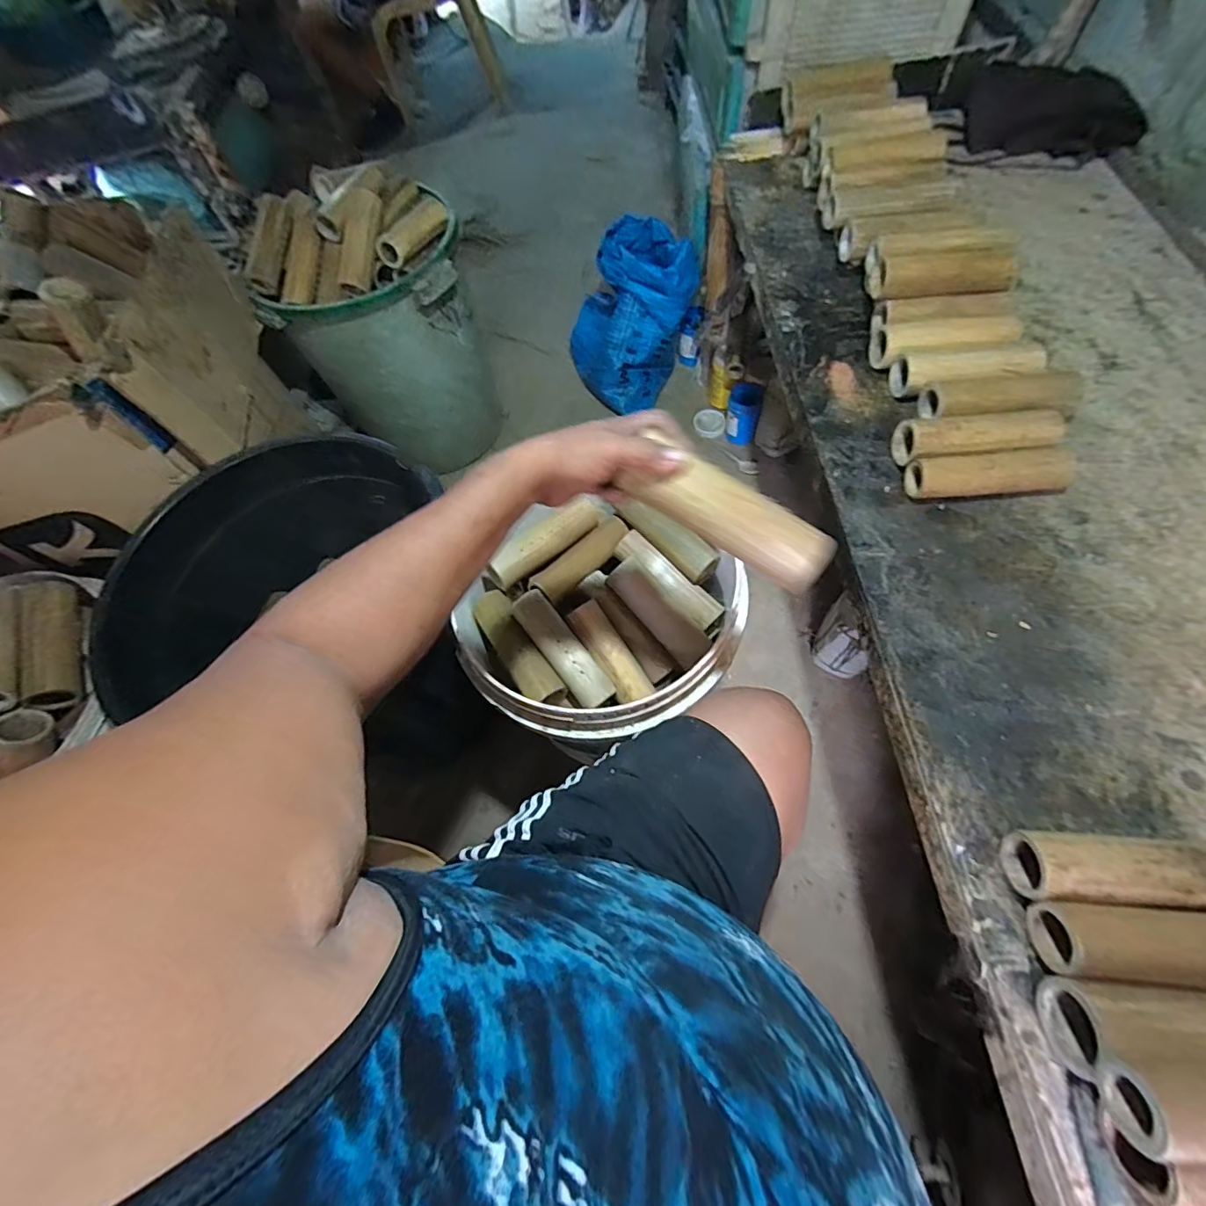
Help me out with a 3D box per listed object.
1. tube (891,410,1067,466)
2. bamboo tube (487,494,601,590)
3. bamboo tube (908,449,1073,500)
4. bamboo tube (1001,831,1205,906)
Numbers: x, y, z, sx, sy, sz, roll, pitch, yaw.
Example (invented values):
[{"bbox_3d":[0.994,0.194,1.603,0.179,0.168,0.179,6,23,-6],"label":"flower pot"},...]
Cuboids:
[{"bbox_3d":[0.475,-0.204,0.645,0.185,0.057,0.064,-1,64,3],"label":"tube"},{"bbox_3d":[-0.084,-0.095,0.742,0.194,0.049,0.045,-39,68,-15],"label":"bamboo tube"},{"bbox_3d":[0.476,-0.156,0.625,0.185,0.051,0.040,-2,64,2],"label":"bamboo tube"},{"bbox_3d":[0.451,0.229,0.437,0.176,0.056,0.052,0,64,3],"label":"bamboo tube"}]

